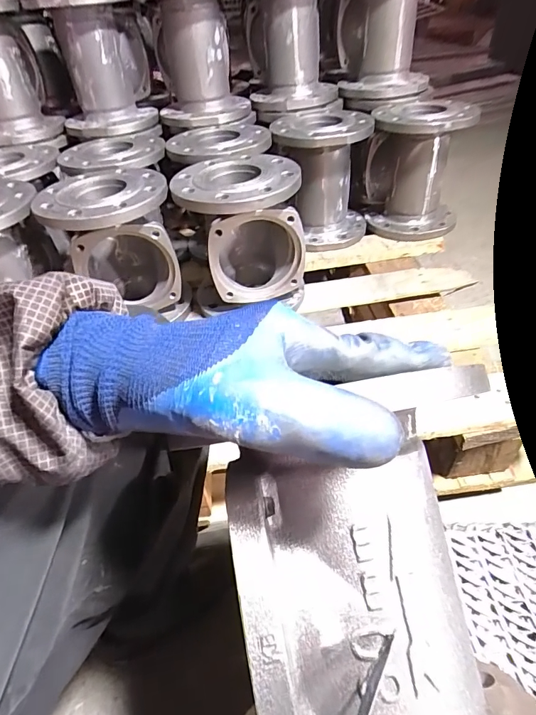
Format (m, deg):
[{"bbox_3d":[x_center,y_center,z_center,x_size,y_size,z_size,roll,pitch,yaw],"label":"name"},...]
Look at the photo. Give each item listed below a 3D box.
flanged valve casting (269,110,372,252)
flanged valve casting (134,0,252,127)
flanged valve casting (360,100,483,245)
[{"bbox_3d":[0.109,-0.363,0.850,0.191,0.213,0.187,14,47,19],"label":"flanged valve casting"},{"bbox_3d":[-0.139,-0.589,0.821,0.176,0.232,0.213,-5,44,0],"label":"flanged valve casting"},{"bbox_3d":[0.296,-0.370,0.839,0.172,0.230,0.164,-3,44,2],"label":"flanged valve casting"}]

